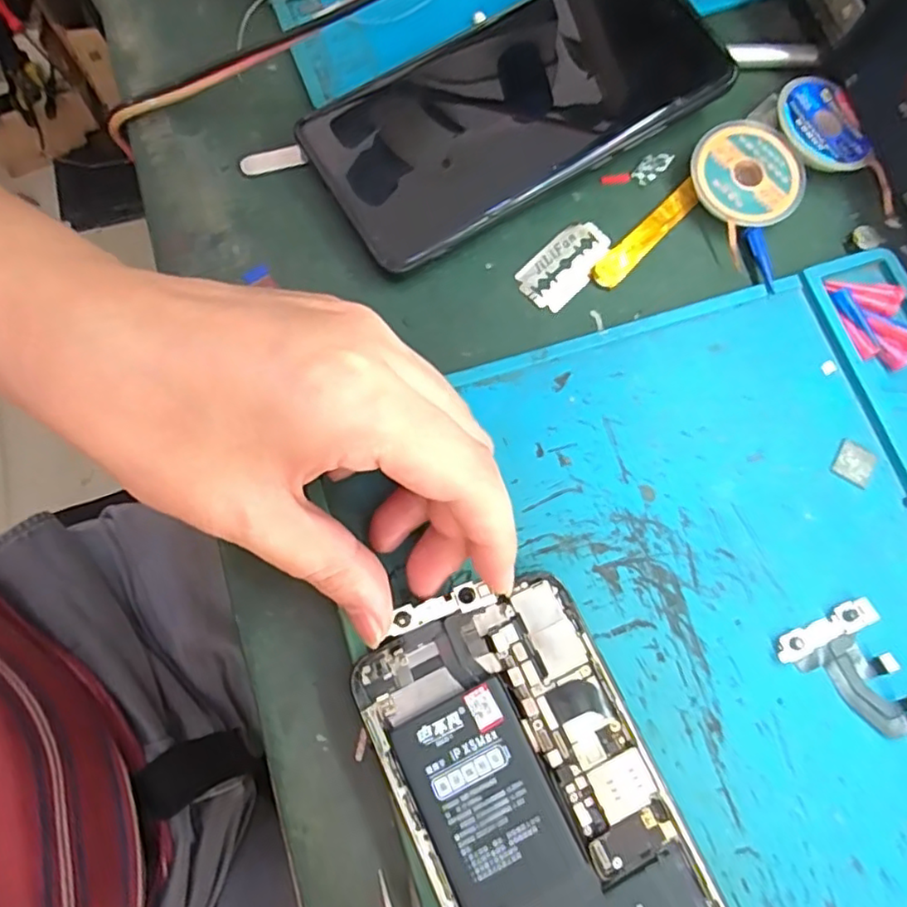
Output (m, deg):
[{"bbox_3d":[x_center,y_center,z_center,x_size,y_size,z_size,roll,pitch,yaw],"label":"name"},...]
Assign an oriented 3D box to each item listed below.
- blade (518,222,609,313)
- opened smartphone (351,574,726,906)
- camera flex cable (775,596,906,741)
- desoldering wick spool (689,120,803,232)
[{"bbox_3d":[0.045,-0.075,0.249,0.023,0.004,0.042,43,77,4],"label":"blade"},{"bbox_3d":[0.032,0.121,0.188,0.076,0.007,0.153,-24,78,-7],"label":"opened smartphone"},{"bbox_3d":[0.134,0.078,0.208,0.034,0.006,0.048,-22,77,-7],"label":"camera flex cable"},{"bbox_3d":[0.119,-0.112,0.254,0.043,0.012,0.047,0,76,-1],"label":"desoldering wick spool"}]

